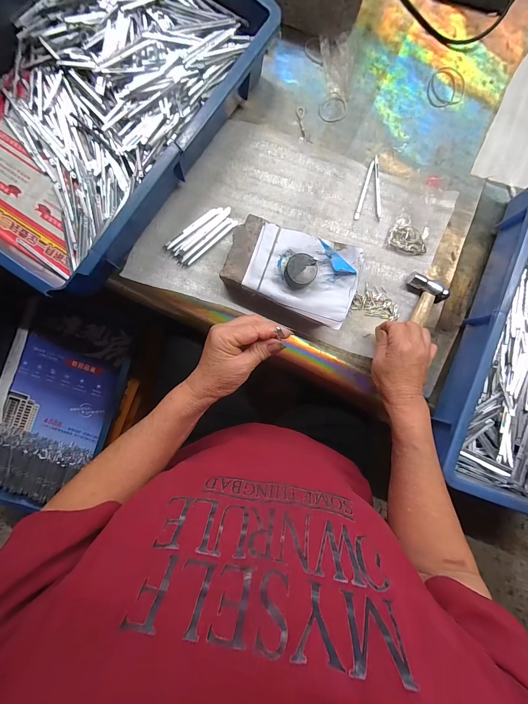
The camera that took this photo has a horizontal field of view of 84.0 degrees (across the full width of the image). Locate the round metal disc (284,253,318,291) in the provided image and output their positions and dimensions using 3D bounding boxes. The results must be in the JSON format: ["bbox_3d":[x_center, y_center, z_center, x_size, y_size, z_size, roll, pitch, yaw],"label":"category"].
[{"bbox_3d":[0.045,-0.099,0.364,0.037,0.021,0.039,0,88,-4],"label":"round metal disc"}]

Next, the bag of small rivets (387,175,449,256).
[{"bbox_3d":[0.221,-0.192,0.415,0.060,0.039,0.099,19,87,-3],"label":"bag of small rivets"}]

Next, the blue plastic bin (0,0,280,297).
[{"bbox_3d":[-0.215,-0.308,0.364,0.281,0.086,0.430,35,87,-2],"label":"blue plastic bin"}]

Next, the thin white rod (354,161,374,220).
[{"bbox_3d":[0.147,-0.234,0.426,0.007,0.004,0.088,17,87,-3],"label":"thin white rod"}]

